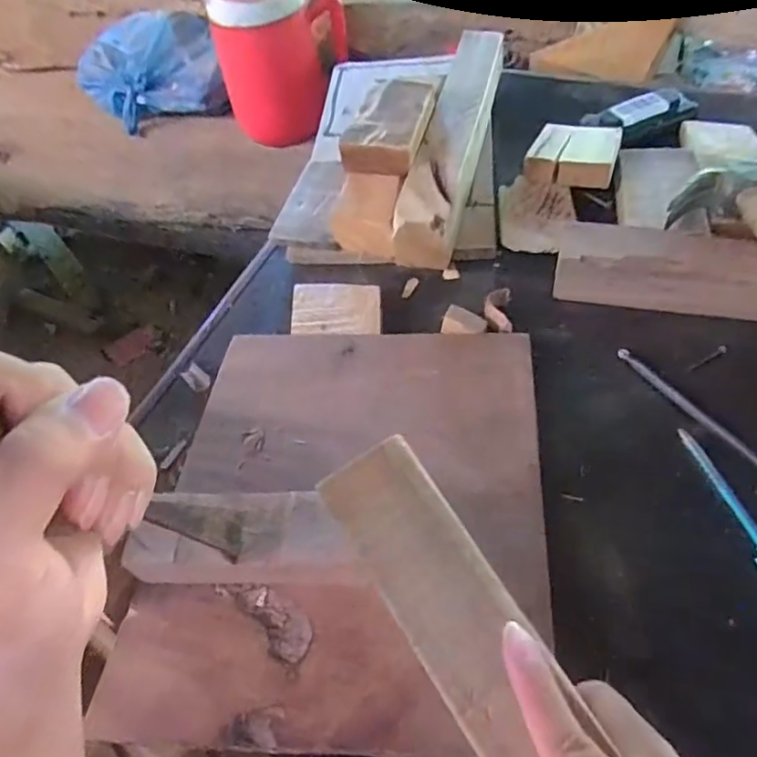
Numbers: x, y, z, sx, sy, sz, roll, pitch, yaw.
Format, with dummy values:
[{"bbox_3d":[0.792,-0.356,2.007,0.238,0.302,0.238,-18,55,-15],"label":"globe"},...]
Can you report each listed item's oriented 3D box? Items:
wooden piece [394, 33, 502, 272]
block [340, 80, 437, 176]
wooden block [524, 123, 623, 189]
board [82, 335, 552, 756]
[{"bbox_3d":[0.070,-0.209,0.549,0.044,0.077,0.287,9,55,14],"label":"wooden piece"},{"bbox_3d":[0.010,-0.216,0.513,0.058,0.023,0.107,8,55,14],"label":"block"},{"bbox_3d":[0.168,-0.194,0.523,0.070,0.018,0.071,14,57,17],"label":"wooden block"},{"bbox_3d":[-0.017,0.076,0.361,0.222,0.024,0.253,1,51,7],"label":"board"}]

